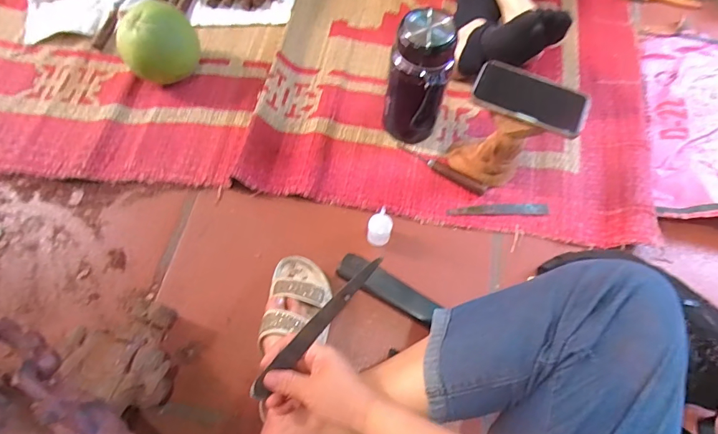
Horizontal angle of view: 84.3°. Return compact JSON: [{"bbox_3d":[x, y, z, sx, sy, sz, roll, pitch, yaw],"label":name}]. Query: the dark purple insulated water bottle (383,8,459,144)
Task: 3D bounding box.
[{"bbox_3d":[0.094,-0.208,0.643,0.094,0.218,0.085,14,67,5],"label":"dark purple insulated water bottle"}]

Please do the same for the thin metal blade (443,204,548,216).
[{"bbox_3d":[0.235,-0.013,0.672,0.168,0.005,0.020,0,67,0],"label":"thin metal blade"}]

